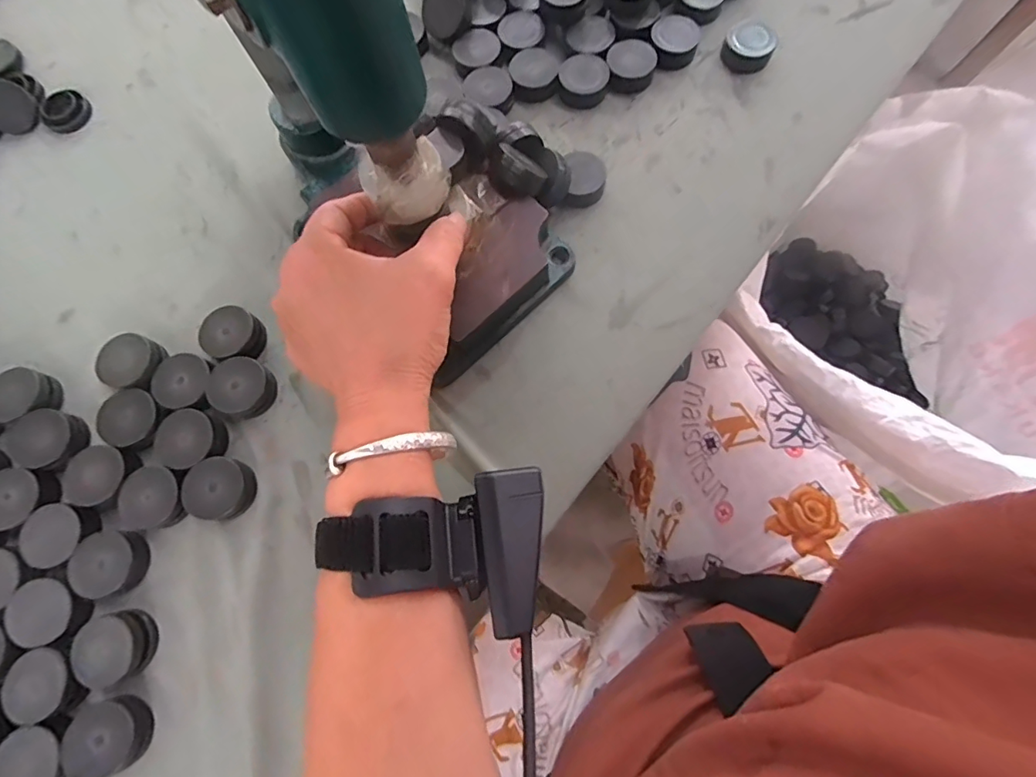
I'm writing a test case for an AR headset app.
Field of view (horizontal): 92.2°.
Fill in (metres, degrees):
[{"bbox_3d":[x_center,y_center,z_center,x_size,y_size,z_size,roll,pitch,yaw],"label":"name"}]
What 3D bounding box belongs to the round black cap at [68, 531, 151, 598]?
[{"bbox_3d":[-0.218,0.093,0.267,0.034,0.011,0.032,-1,75,2],"label":"round black cap"}]

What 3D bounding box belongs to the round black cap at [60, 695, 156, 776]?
[{"bbox_3d":[-0.202,0.169,0.243,0.034,0.016,0.030,-1,75,2],"label":"round black cap"}]

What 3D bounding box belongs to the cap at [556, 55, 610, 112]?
[{"bbox_3d":[0.044,-0.209,0.338,0.033,0.014,0.036,-1,75,2],"label":"cap"}]

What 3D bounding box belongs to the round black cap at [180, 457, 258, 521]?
[{"bbox_3d":[-0.164,0.055,0.274,0.034,0.013,0.032,-1,75,2],"label":"round black cap"}]

